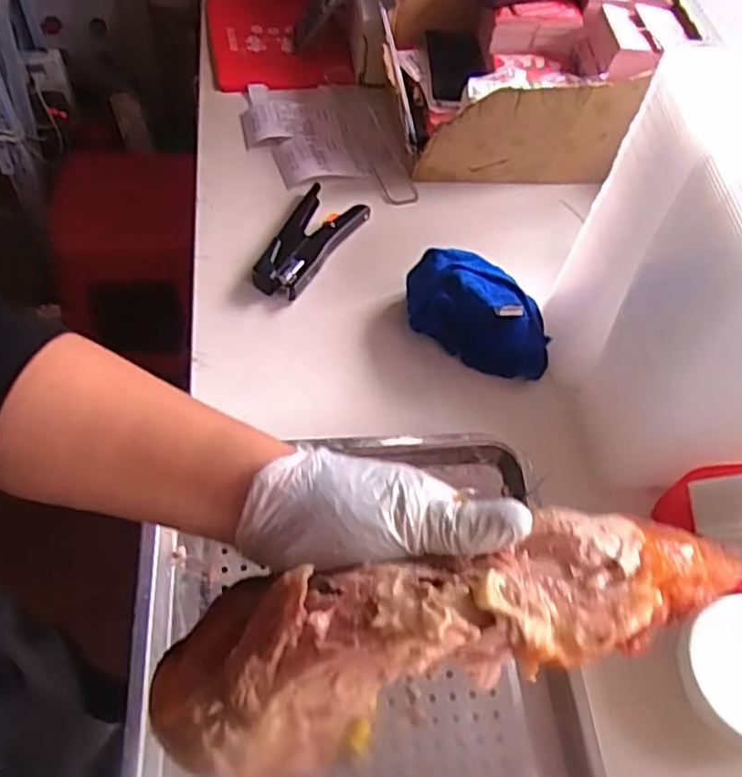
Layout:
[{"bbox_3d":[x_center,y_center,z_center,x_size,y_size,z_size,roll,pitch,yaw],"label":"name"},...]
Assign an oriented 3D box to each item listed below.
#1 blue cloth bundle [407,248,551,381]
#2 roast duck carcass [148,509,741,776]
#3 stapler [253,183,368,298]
[{"bbox_3d":[0.121,-0.083,0.757,0.174,0.090,0.080,25,57,11],"label":"blue cloth bundle"},{"bbox_3d":[0.030,0.100,0.303,0.268,0.075,0.082,-16,58,1],"label":"roast duck carcass"},{"bbox_3d":[-0.080,-0.178,0.835,0.083,0.029,0.174,27,58,13],"label":"stapler"}]

